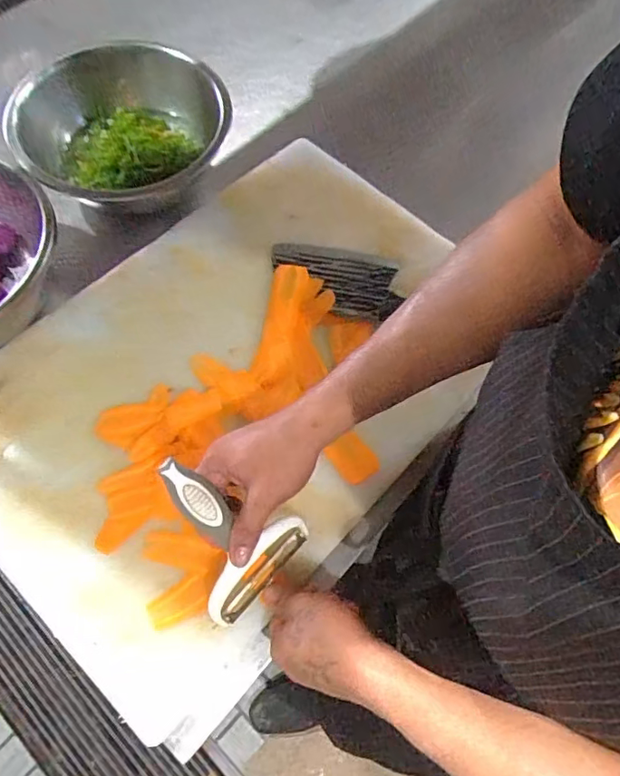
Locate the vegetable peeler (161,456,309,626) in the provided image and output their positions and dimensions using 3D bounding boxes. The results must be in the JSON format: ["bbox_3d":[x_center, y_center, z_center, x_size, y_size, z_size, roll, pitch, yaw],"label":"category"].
[{"bbox_3d":[-0.074,0.121,0.453,0.032,0.154,0.105,13,55,45],"label":"vegetable peeler"}]

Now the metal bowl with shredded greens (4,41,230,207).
[{"bbox_3d":[-0.216,-0.312,0.653,0.229,0.097,0.236,1,65,-1],"label":"metal bowl with shredded greens"}]

